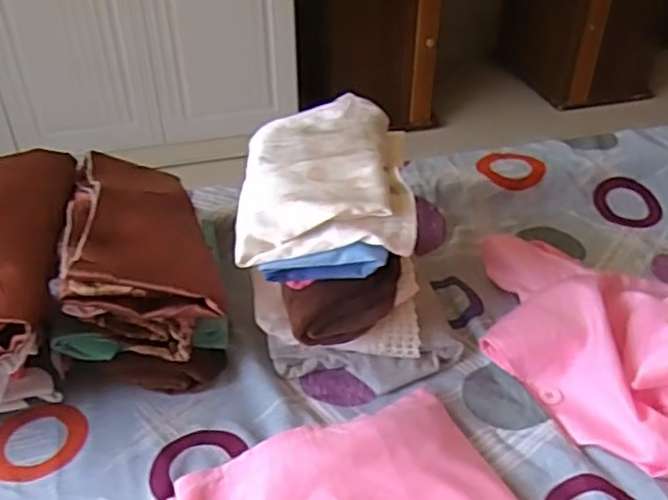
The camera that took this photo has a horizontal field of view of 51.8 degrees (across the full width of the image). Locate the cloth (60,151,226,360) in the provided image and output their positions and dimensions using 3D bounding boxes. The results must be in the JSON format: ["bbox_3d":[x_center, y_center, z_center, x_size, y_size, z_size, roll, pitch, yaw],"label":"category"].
[{"bbox_3d":[-0.201,-0.013,0.747,0.144,0.124,0.258,-6,37,-8],"label":"cloth"}]

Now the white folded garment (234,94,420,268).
[{"bbox_3d":[-0.009,-0.081,0.717,0.167,0.055,0.225,1,37,1],"label":"white folded garment"}]

